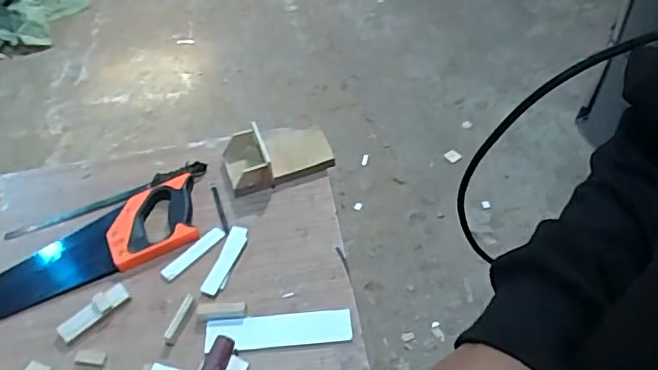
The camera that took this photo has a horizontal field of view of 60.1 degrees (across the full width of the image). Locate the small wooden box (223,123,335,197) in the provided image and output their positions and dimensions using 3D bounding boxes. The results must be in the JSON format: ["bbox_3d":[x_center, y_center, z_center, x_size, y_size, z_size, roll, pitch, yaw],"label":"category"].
[{"bbox_3d":[-0.084,-0.056,0.901,0.167,0.044,0.112,-16,50,-7],"label":"small wooden box"}]

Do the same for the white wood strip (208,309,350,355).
[{"bbox_3d":[-0.065,0.185,0.726,0.184,0.008,0.045,-7,50,1],"label":"white wood strip"}]

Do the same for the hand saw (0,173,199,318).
[{"bbox_3d":[-0.439,0.121,0.813,0.511,0.025,0.127,-21,51,-11],"label":"hand saw"}]

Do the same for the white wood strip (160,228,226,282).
[{"bbox_3d":[-0.194,0.098,0.816,0.022,0.007,0.105,34,61,29],"label":"white wood strip"}]

